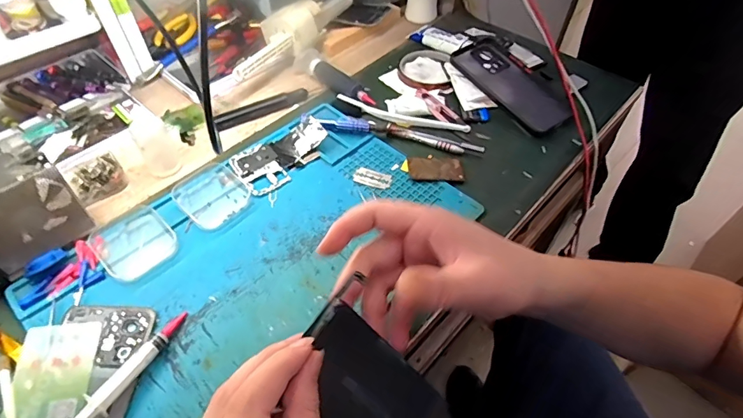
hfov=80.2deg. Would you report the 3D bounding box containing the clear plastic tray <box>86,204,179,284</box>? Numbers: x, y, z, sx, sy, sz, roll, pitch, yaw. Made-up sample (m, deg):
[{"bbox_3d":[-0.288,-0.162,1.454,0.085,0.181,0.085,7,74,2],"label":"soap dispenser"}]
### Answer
[{"bbox_3d":[-0.226,0.029,0.417,0.077,0.016,0.064,35,58,25],"label":"clear plastic tray"}]

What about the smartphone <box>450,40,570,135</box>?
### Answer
[{"bbox_3d":[0.178,-0.158,0.561,0.075,0.012,0.164,-29,65,-24],"label":"smartphone"}]

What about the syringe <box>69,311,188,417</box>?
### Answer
[{"bbox_3d":[-0.180,0.118,0.336,0.013,0.021,0.102,20,53,15],"label":"syringe"}]

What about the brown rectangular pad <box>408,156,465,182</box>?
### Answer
[{"bbox_3d":[0.072,-0.045,0.487,0.059,0.005,0.036,4,50,3],"label":"brown rectangular pad"}]

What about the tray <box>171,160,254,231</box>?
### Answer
[{"bbox_3d":[-0.166,-0.016,0.458,0.075,0.013,0.067,36,59,26],"label":"tray"}]

